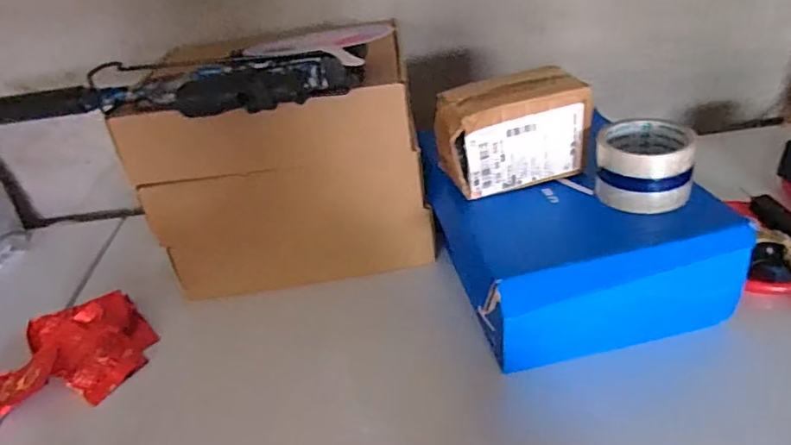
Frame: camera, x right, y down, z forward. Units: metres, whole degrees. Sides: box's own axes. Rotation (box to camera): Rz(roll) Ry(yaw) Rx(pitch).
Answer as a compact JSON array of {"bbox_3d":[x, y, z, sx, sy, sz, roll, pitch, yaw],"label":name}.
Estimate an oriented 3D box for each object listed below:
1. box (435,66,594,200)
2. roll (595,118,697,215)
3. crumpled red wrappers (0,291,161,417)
[{"bbox_3d":[0.124,-0.095,0.591,0.153,0.103,0.065,-10,34,-3],"label":"box"},{"bbox_3d":[0.248,-0.058,0.562,0.085,0.062,0.085,7,37,20],"label":"roll"},{"bbox_3d":[-0.382,0.156,0.627,0.202,0.032,0.132,-20,36,-17],"label":"crumpled red wrappers"}]

